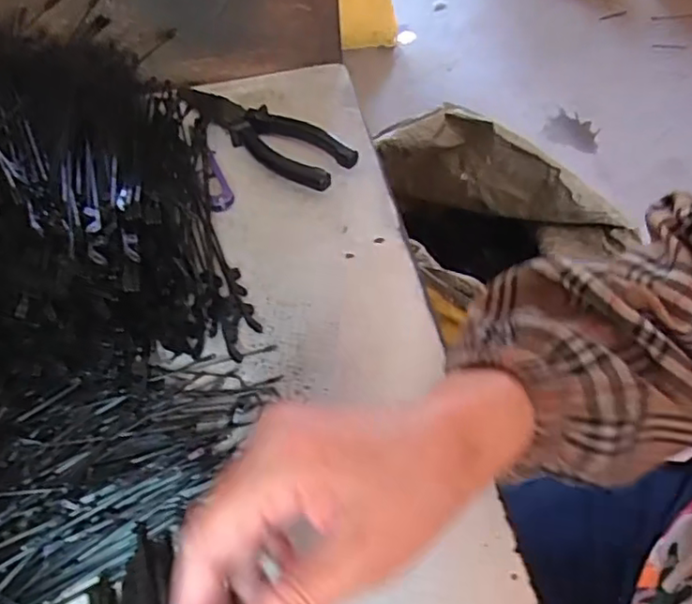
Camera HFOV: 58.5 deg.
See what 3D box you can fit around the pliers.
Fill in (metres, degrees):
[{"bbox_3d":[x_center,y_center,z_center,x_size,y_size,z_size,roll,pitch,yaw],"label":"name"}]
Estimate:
[{"bbox_3d":[-0.070,-0.137,0.481,0.181,0.019,0.049,36,63,25],"label":"pliers"}]

